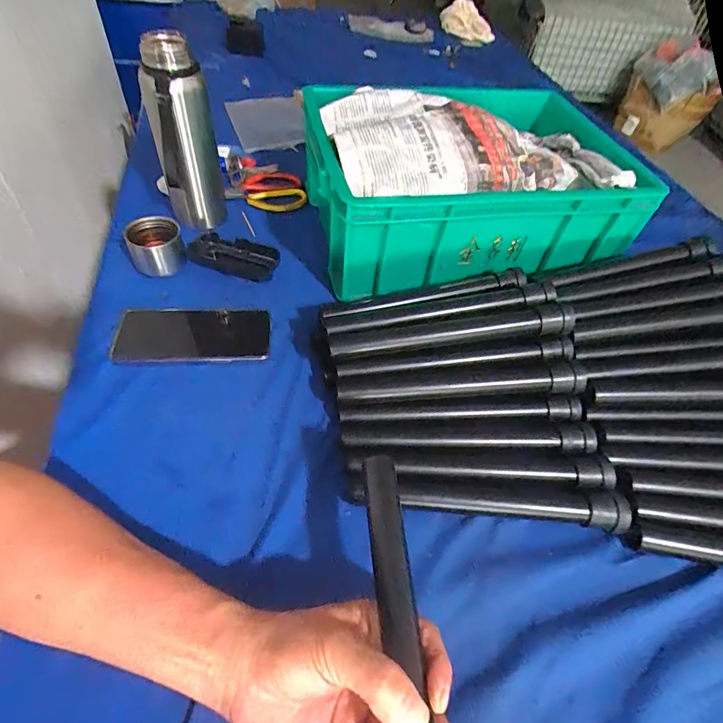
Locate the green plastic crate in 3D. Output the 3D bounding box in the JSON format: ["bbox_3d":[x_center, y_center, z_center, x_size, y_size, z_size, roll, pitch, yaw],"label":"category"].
[{"bbox_3d":[0.146,-0.258,0.615,0.412,0.146,0.299,-7,49,-12],"label":"green plastic crate"}]

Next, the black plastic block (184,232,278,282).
[{"bbox_3d":[-0.167,-0.137,0.570,0.115,0.025,0.043,12,48,4],"label":"black plastic block"}]

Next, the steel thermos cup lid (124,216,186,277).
[{"bbox_3d":[-0.255,-0.143,0.541,0.064,0.044,0.056,-16,52,-20],"label":"steel thermos cup lid"}]

